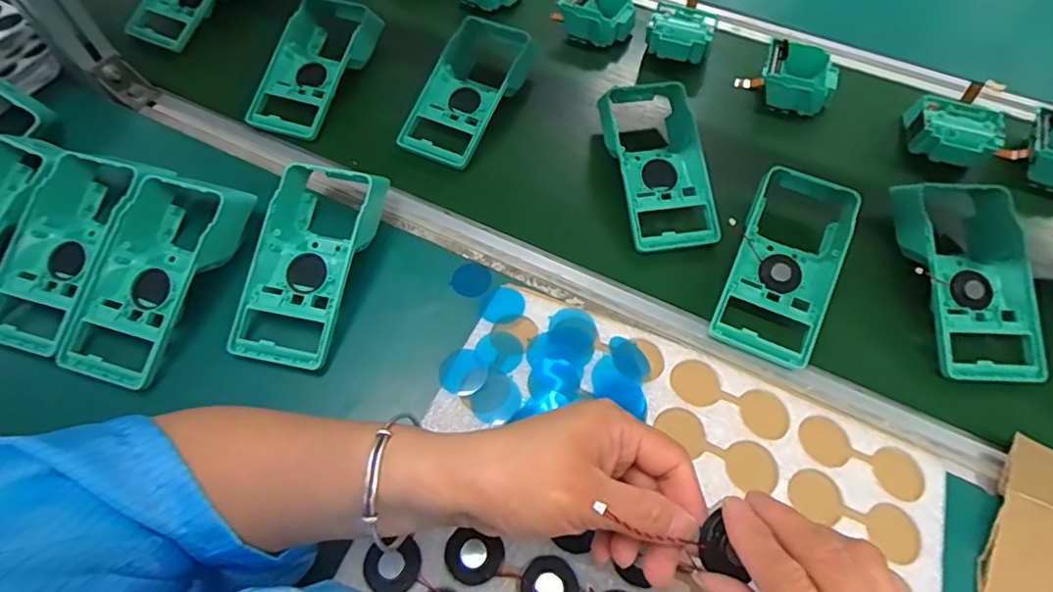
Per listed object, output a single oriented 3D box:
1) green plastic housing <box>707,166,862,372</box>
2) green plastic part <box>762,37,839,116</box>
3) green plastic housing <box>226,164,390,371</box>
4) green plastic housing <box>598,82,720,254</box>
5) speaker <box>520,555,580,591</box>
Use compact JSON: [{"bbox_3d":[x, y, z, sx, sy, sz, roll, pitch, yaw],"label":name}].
[{"bbox_3d":[0.227,-0.037,0.474,0.092,0.035,0.193,26,65,15],"label":"green plastic housing"},{"bbox_3d":[0.296,-0.237,0.604,0.078,0.036,0.071,25,64,14],"label":"green plastic part"},{"bbox_3d":[-0.183,-0.031,0.469,0.082,0.054,0.175,13,62,8],"label":"green plastic housing"},{"bbox_3d":[0.134,-0.128,0.532,0.104,0.047,0.171,-8,60,-6],"label":"green plastic housing"},{"bbox_3d":[0.013,0.168,0.317,0.032,0.004,0.033,0,60,-1],"label":"speaker"}]

